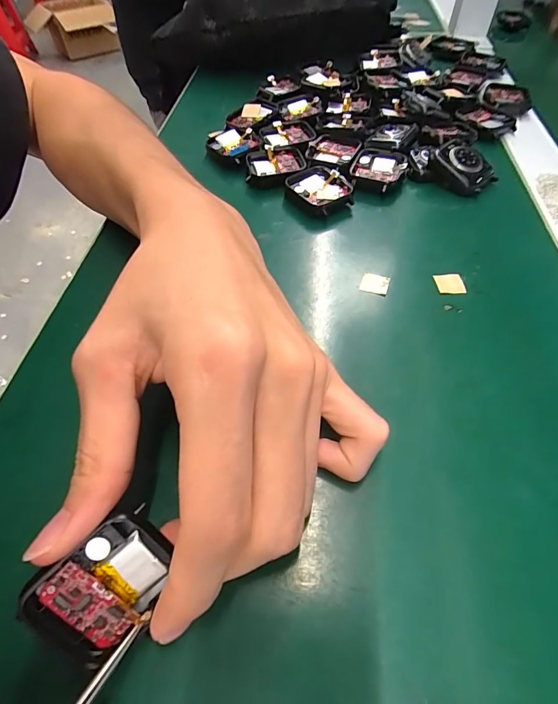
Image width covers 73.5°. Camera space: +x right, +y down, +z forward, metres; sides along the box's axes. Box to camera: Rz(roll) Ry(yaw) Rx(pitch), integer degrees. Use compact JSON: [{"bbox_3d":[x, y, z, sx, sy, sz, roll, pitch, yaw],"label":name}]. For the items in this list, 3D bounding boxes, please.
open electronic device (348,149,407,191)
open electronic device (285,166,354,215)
[{"bbox_3d":[0.074,-0.135,0.277,0.036,0.010,0.043,20,57,14],"label":"open electronic device"},{"bbox_3d":[0.030,-0.114,0.264,0.037,0.013,0.045,-28,59,-18],"label":"open electronic device"}]

